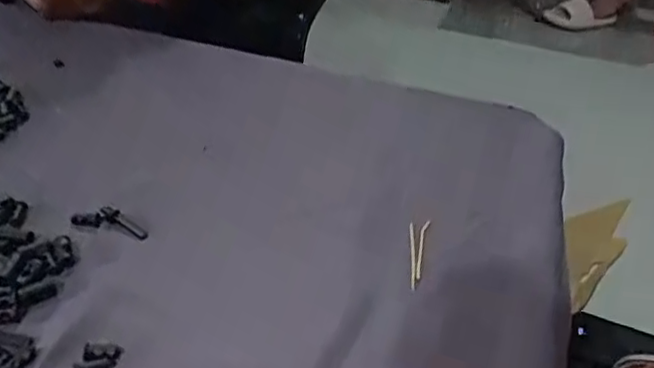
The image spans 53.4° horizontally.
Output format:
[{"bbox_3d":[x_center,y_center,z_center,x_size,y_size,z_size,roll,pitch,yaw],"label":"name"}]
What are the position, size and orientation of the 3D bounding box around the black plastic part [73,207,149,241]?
[{"bbox_3d":[-0.132,0.022,0.396,0.048,0.007,0.013,10,36,7],"label":"black plastic part"}]

